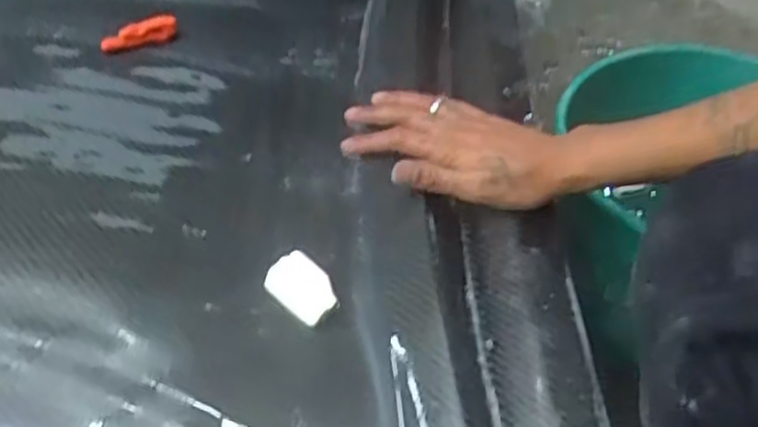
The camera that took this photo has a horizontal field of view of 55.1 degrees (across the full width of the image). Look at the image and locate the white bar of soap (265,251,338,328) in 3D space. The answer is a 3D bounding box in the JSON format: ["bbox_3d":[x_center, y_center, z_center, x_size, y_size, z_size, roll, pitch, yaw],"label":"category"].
[{"bbox_3d":[-0.048,0.046,0.471,0.035,0.016,0.047,-37,58,-28],"label":"white bar of soap"}]

